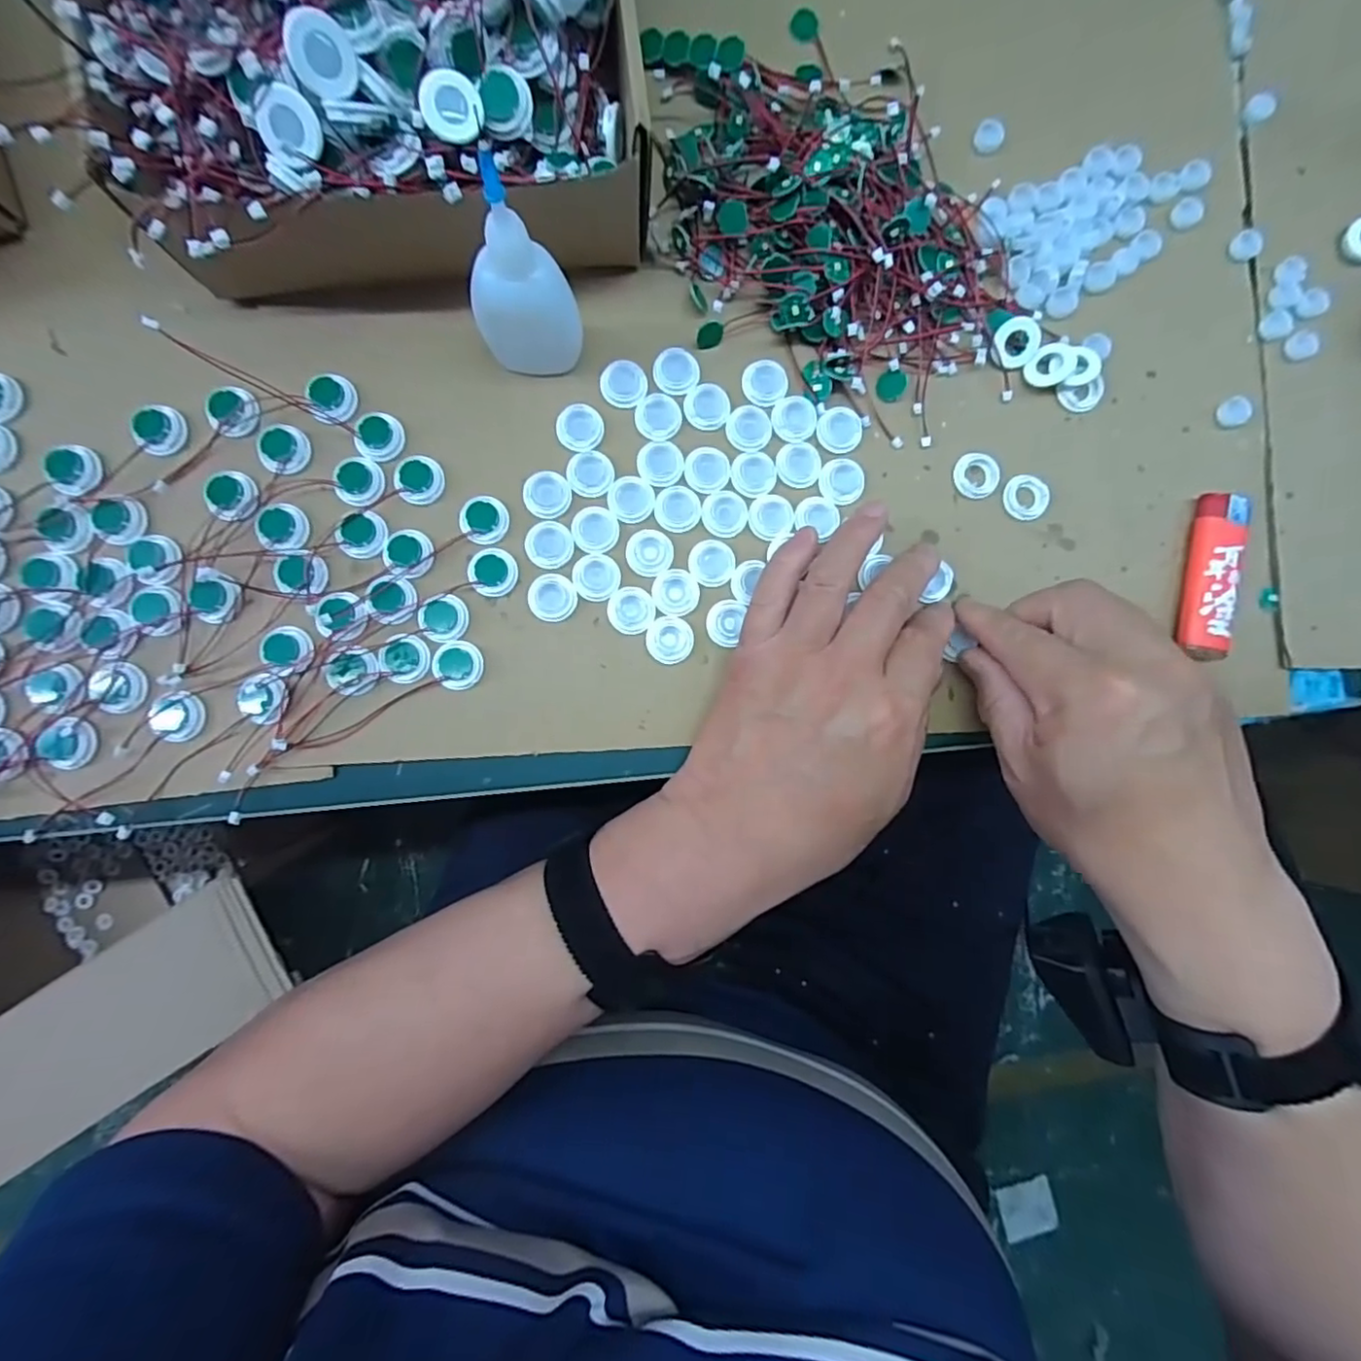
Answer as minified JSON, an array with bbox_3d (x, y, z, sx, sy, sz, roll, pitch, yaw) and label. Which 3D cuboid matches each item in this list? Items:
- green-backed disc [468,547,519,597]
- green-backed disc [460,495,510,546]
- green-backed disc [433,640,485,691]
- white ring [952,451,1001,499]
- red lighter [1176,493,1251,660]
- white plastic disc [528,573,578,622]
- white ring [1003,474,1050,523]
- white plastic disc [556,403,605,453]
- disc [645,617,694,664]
[{"bbox_3d":[-0.089,-0.052,0.294,0.022,0.005,0.024,0,90,-3],"label":"green-backed disc"},{"bbox_3d":[-0.093,-0.077,0.295,0.021,0.005,0.022,0,90,-3],"label":"green-backed disc"},{"bbox_3d":[-0.105,-0.007,0.291,0.022,0.007,0.023,2,90,-3],"label":"green-backed disc"},{"bbox_3d":[0.151,-0.105,0.316,0.023,0.004,0.023,0,90,-3],"label":"white ring"},{"bbox_3d":[0.271,-0.054,0.315,0.022,0.015,0.082,9,90,-3],"label":"red lighter"},{"bbox_3d":[-0.062,-0.040,0.297,0.023,0.004,0.023,0,90,-3],"label":"white plastic disc"},{"bbox_3d":[0.178,-0.094,0.317,0.023,0.004,0.023,0,90,-3],"label":"white ring"},{"bbox_3d":[-0.049,-0.124,0.303,0.022,0.004,0.023,0,90,-3],"label":"white plastic disc"},{"bbox_3d":[-0.005,-0.020,0.301,0.023,0.004,0.023,0,90,-3],"label":"disc"}]

